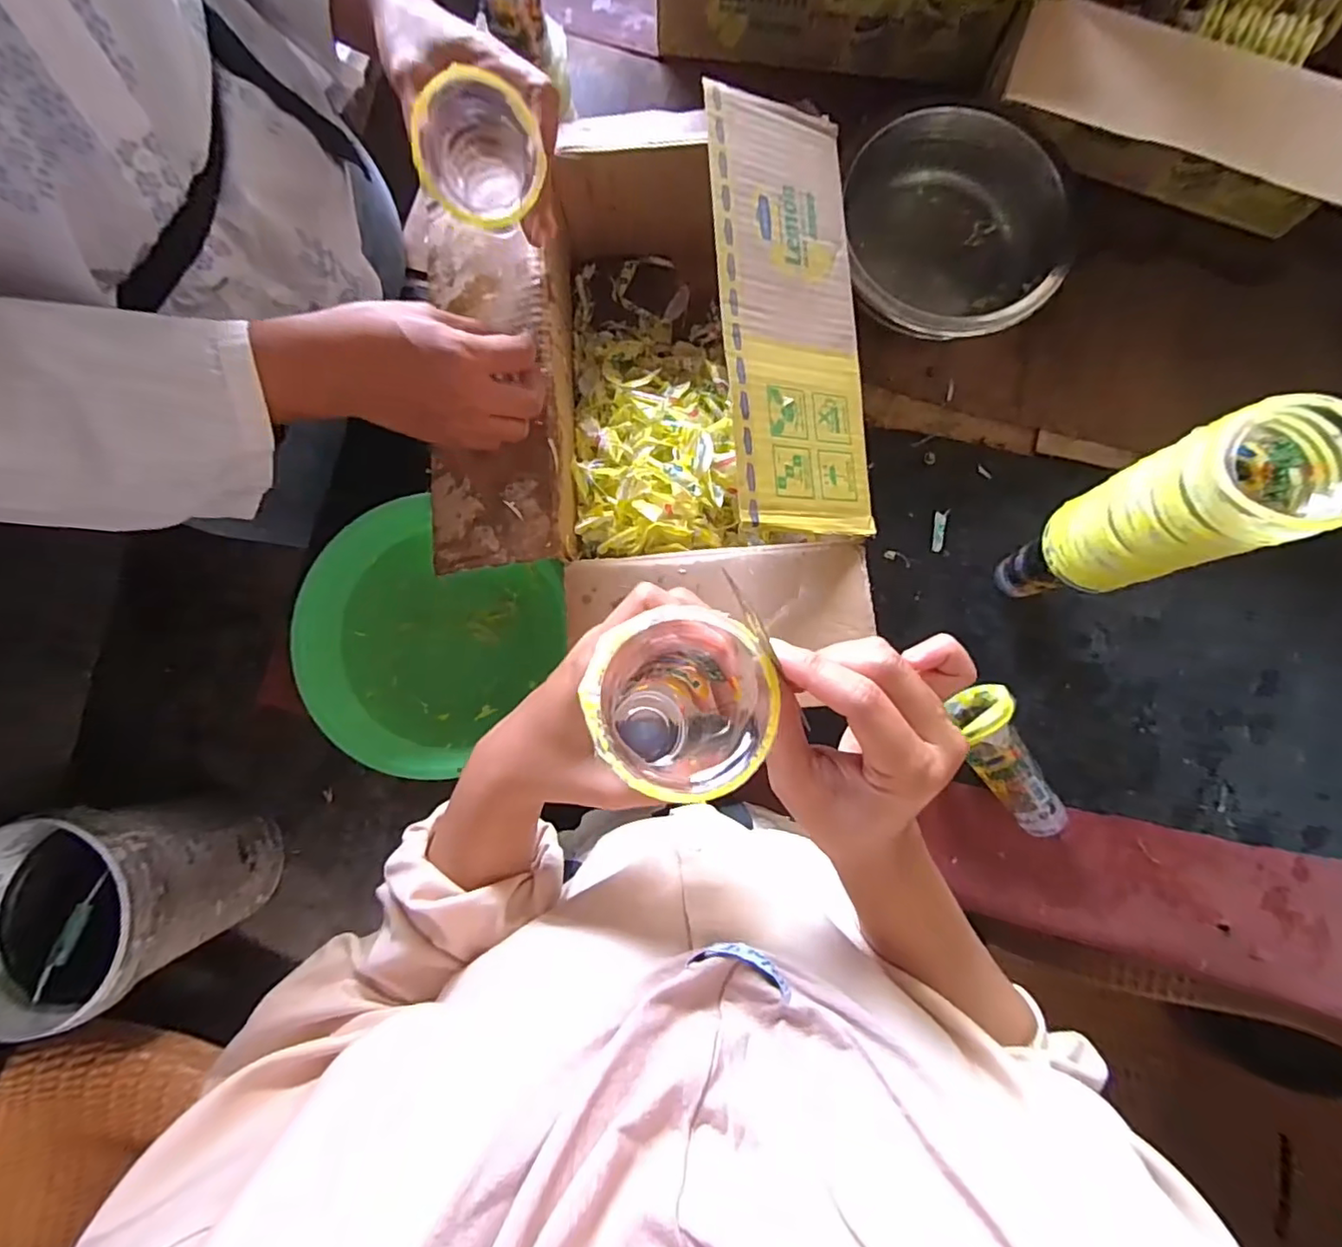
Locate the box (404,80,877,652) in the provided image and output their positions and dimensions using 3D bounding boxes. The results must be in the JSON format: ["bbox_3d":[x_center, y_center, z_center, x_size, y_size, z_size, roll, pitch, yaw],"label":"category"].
[{"bbox_3d":[-0.025,-0.202,0.495,0.336,0.165,0.415,-1,83,-1],"label":"box"}]

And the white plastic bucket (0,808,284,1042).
[{"bbox_3d":[-0.920,0.456,1.004,0.319,0.364,0.290,0,83,-1],"label":"white plastic bucket"}]

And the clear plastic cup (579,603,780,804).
[{"bbox_3d":[0.004,0.035,0.278,0.071,0.124,0.070,0,83,-1],"label":"clear plastic cup"}]

